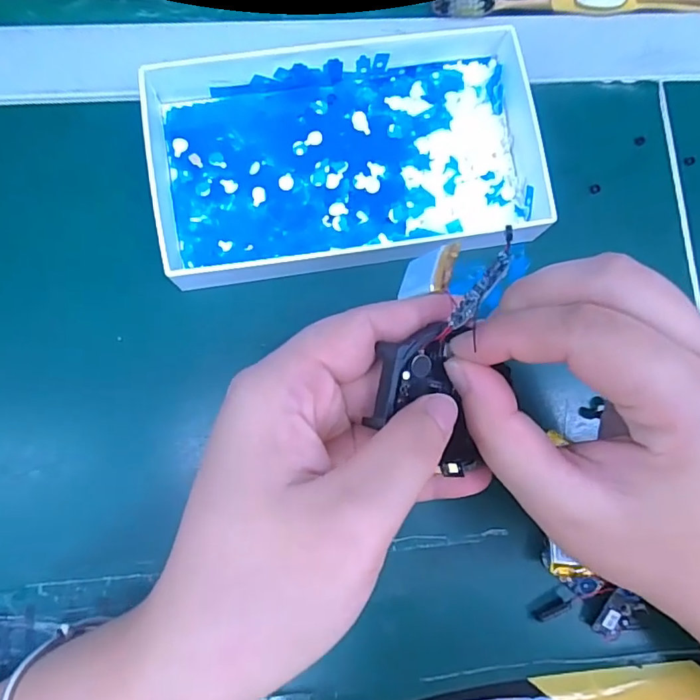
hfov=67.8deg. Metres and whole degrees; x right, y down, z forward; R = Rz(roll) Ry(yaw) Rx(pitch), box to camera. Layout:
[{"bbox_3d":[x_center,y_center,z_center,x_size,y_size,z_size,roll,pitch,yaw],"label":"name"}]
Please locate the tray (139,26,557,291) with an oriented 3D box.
[{"bbox_3d":[-0.003,-0.093,0.247,0.180,0.026,0.103,-9,82,-5],"label":"tray"}]

